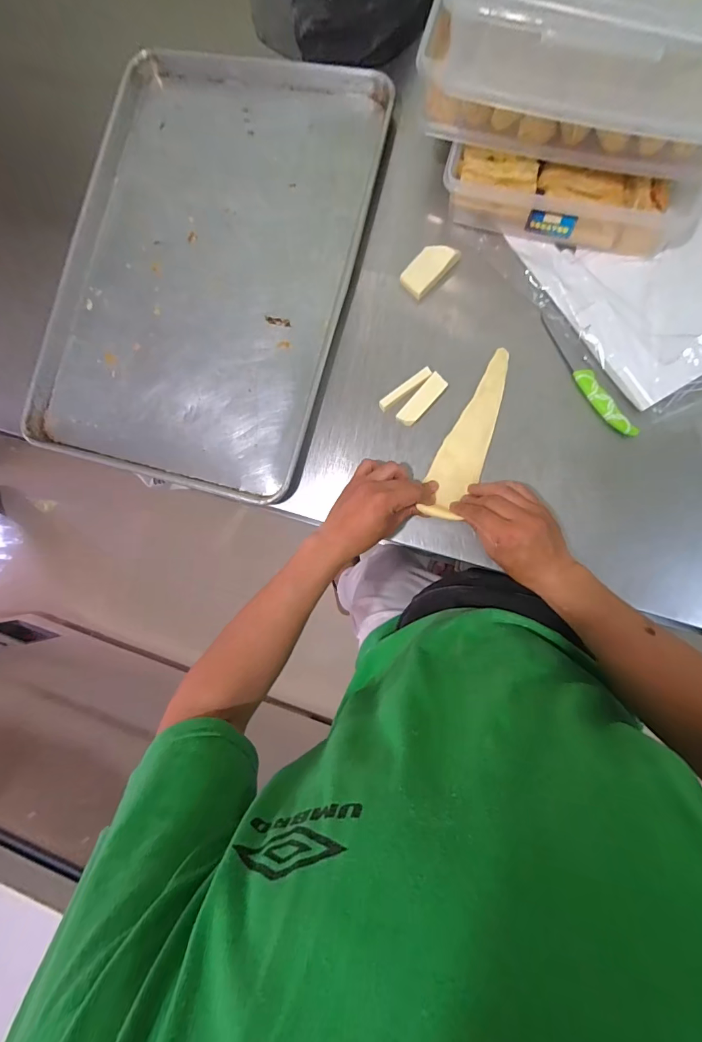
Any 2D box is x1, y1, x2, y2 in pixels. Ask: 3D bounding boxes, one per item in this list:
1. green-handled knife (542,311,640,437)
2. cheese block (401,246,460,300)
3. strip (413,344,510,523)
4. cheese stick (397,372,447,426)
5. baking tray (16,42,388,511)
[{"bbox_3d":[0.290,-0.183,0.505,0.027,0.015,0.185,-27,84,6],"label":"green-handled knife"},{"bbox_3d":[0.103,-0.333,0.542,0.042,0.017,0.072,43,94,8],"label":"cheese block"},{"bbox_3d":[0.152,-0.109,0.520,0.058,0.020,0.229,23,84,9],"label":"strip"},{"bbox_3d":[0.093,-0.156,0.534,0.025,0.012,0.076,42,94,8],"label":"cheese stick"},{"bbox_3d":[-0.209,-0.370,0.581,0.421,0.028,0.625,14,89,9],"label":"baking tray"}]

